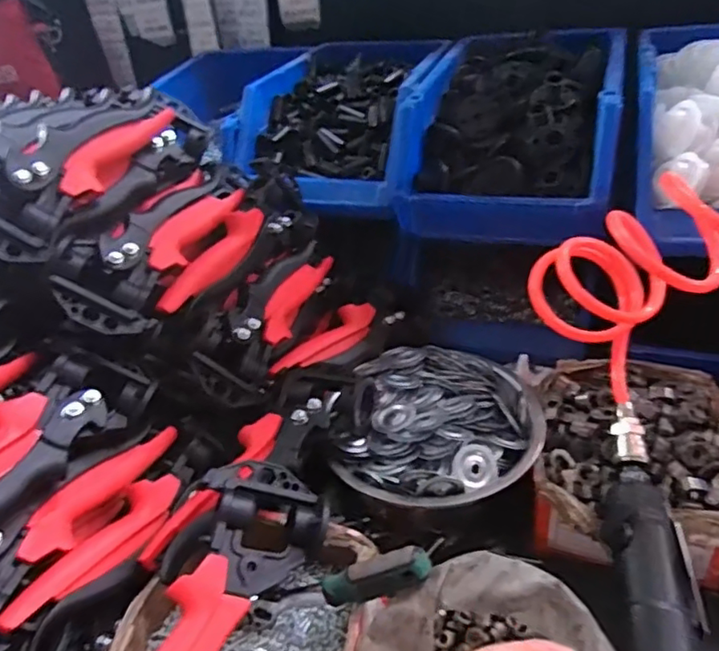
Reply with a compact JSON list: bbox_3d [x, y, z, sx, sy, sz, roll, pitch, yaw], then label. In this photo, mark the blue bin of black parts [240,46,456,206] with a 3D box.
[{"bbox_3d":[-0.023,-0.254,0.714,0.196,0.119,0.325,7,37,19],"label":"blue bin of black parts"}]

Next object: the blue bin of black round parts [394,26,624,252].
[{"bbox_3d":[0.165,-0.206,0.618,0.202,0.120,0.279,10,37,22],"label":"blue bin of black round parts"}]

